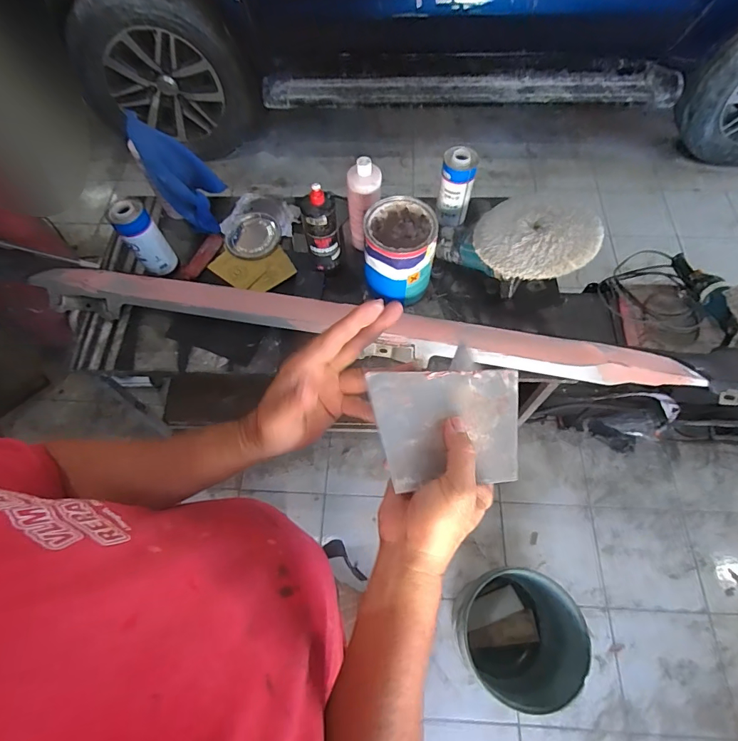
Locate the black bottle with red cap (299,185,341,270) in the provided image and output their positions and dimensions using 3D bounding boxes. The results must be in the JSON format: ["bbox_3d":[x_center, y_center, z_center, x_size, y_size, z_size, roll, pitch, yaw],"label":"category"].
[{"bbox_3d":[-0.110,-0.324,0.978,0.076,0.200,0.060,-11,65,-4],"label":"black bottle with red cap"}]

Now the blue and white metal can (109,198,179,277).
[{"bbox_3d":[-0.547,-0.321,1.029,0.083,0.181,0.068,-30,67,-12],"label":"blue and white metal can"}]

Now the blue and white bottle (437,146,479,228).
[{"bbox_3d":[0.216,-0.453,1.056,0.080,0.181,0.071,13,65,8],"label":"blue and white bottle"}]

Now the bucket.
[{"bbox_3d":[0.368,0.687,1.137,0.287,0.350,0.270,-1,64,1],"label":"bucket"}]

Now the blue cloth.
[{"bbox_3d":[-0.481,-0.489,1.080,0.158,0.236,0.156,-9,64,-3],"label":"blue cloth"}]

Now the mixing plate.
[{"bbox_3d":[0.070,0.047,0.361,0.135,0.006,0.095,-1,75,-16],"label":"mixing plate"}]

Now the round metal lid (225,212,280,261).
[{"bbox_3d":[-0.316,-0.361,1.159,0.145,0.029,0.149,-1,63,2],"label":"round metal lid"}]

